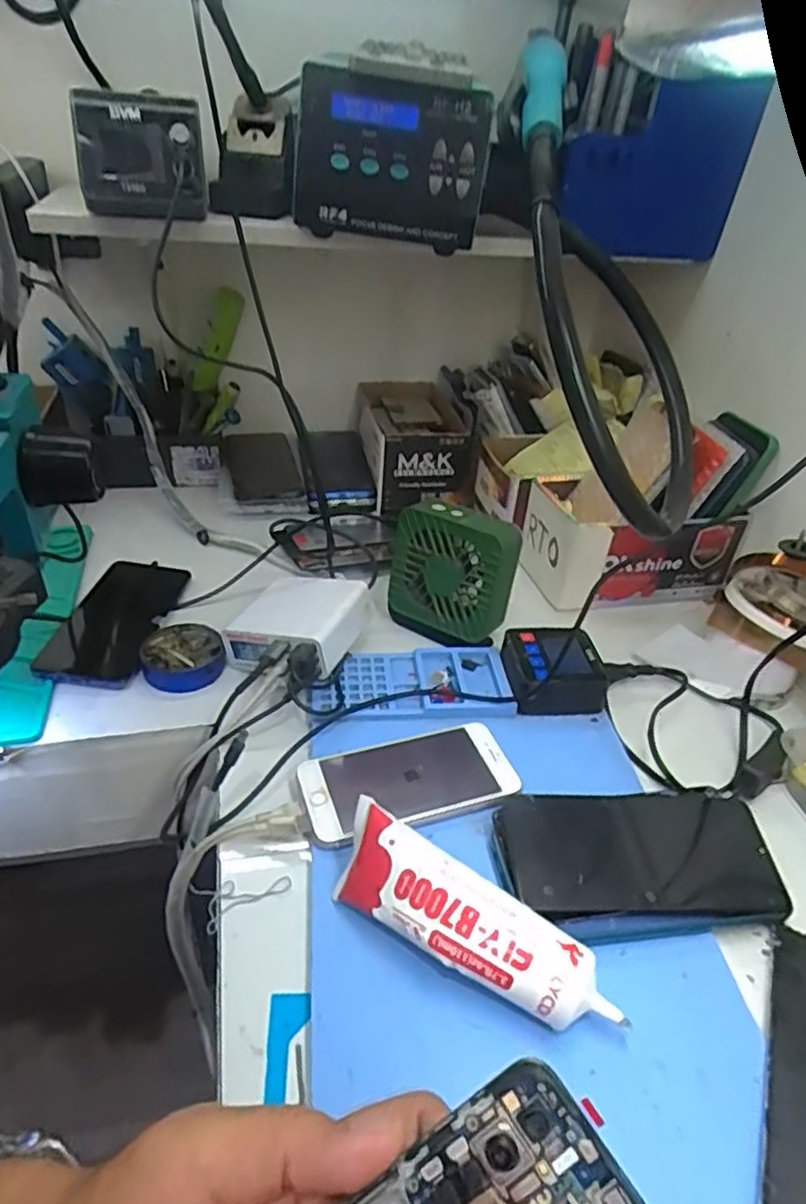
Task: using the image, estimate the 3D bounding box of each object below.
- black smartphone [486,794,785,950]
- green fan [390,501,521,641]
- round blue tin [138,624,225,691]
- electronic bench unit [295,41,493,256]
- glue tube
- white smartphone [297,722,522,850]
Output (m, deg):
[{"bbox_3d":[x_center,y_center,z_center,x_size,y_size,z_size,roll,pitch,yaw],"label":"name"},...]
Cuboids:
[{"bbox_3d":[0.140,0.153,0.406,0.162,0.011,0.085,0,44,-10],"label":"black smartphone"},{"bbox_3d":[0.040,-0.024,0.559,0.098,0.096,0.051,21,37,22],"label":"green fan"},{"bbox_3d":[-0.170,0.041,0.533,0.060,0.017,0.054,-3,35,-11],"label":"round blue tin"},{"bbox_3d":[-0.008,-0.362,0.556,0.145,0.117,0.096,3,34,-3],"label":"electronic bench unit"},{"bbox_3d":[0.030,0.167,0.349,0.151,0.046,0.042,24,39,26],"label":"glue tube"},{"bbox_3d":[0.004,0.113,0.440,0.134,0.012,0.066,-10,37,-16],"label":"white smartphone"}]

